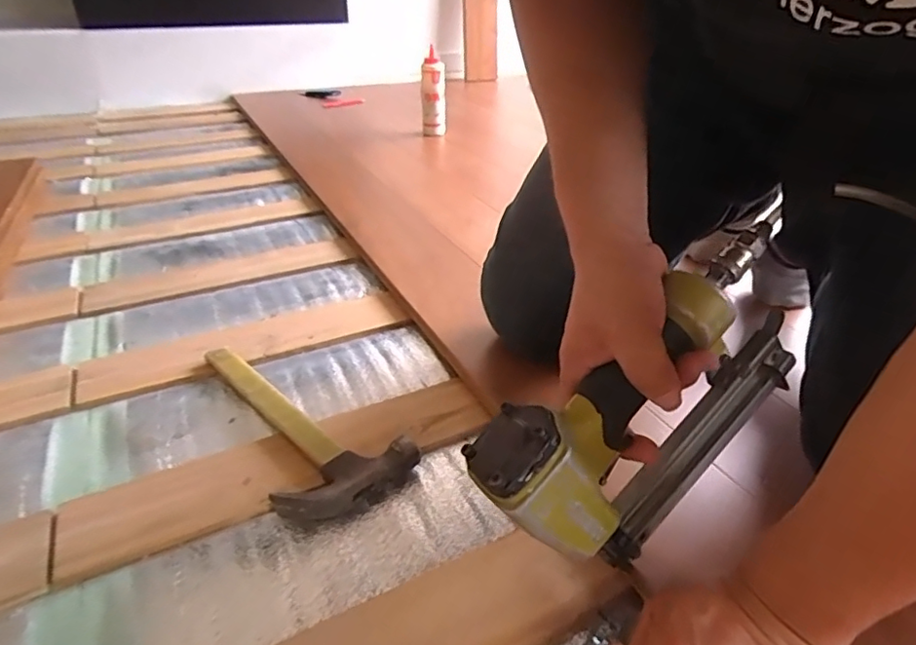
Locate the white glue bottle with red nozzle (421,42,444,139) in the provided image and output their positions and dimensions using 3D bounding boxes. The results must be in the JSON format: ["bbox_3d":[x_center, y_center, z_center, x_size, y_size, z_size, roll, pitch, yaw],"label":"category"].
[{"bbox_3d":[-0.064,-0.570,1.429,0.059,0.197,0.044,2,33,2],"label":"white glue bottle with red nozzle"}]

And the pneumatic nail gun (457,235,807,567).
[{"bbox_3d":[0.133,0.062,0.392,0.250,0.157,0.065,-41,33,-17],"label":"pneumatic nail gun"}]

